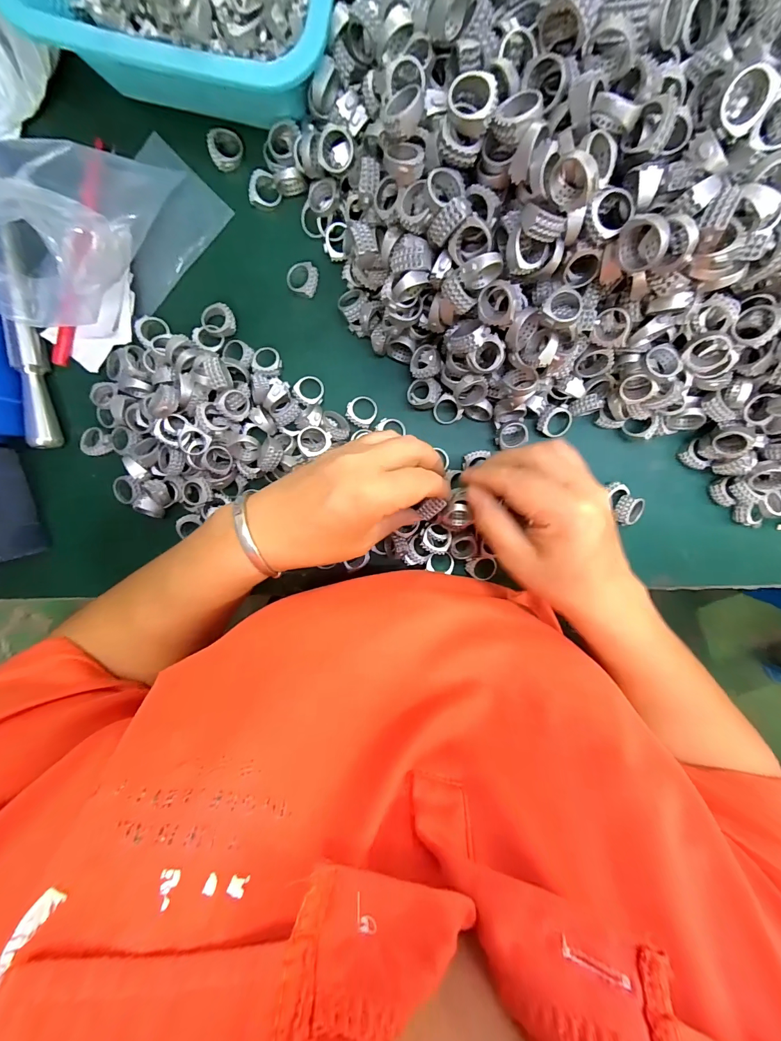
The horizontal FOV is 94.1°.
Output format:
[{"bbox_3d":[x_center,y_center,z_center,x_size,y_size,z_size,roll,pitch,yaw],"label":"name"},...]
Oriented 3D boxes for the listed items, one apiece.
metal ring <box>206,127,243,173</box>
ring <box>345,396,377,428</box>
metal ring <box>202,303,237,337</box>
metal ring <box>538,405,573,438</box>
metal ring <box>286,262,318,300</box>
[{"bbox_3d":[-0.122,-0.275,0.269,0.024,0.012,0.022,0,98,2],"label":"metal ring"},{"bbox_3d":[-0.023,-0.088,0.293,0.024,0.007,0.024,0,98,2],"label":"ring"},{"bbox_3d":[-0.132,-0.157,0.283,0.023,0.009,0.021,28,98,-2],"label":"metal ring"},{"bbox_3d":[0.131,-0.078,0.288,0.027,0.011,0.023,4,98,1],"label":"metal ring"},{"bbox_3d":[-0.068,-0.187,0.280,0.024,0.008,0.022,0,98,2],"label":"metal ring"}]

